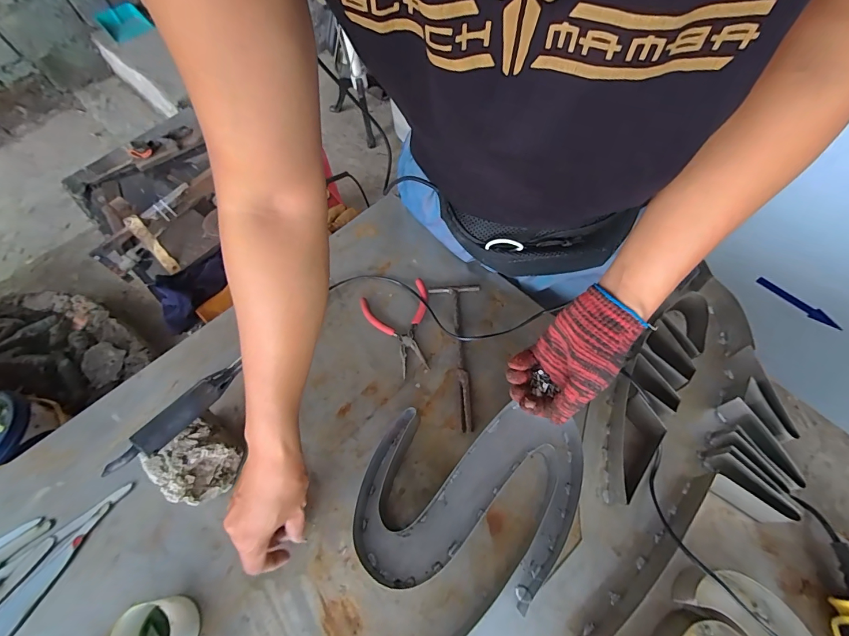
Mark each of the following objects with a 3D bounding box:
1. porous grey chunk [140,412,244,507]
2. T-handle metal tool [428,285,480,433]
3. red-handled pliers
[{"bbox_3d":[-0.271,0.177,0.473,0.084,0.073,0.074,-40,67,-16],"label":"porous grey chunk"},{"bbox_3d":[0.055,0.048,0.553,0.070,0.011,0.222,-6,62,0],"label":"T-handle metal tool"},{"bbox_3d":[-0.029,0.013,0.579,0.102,0.010,0.146,-19,63,-7],"label":"red-handled pliers"}]

